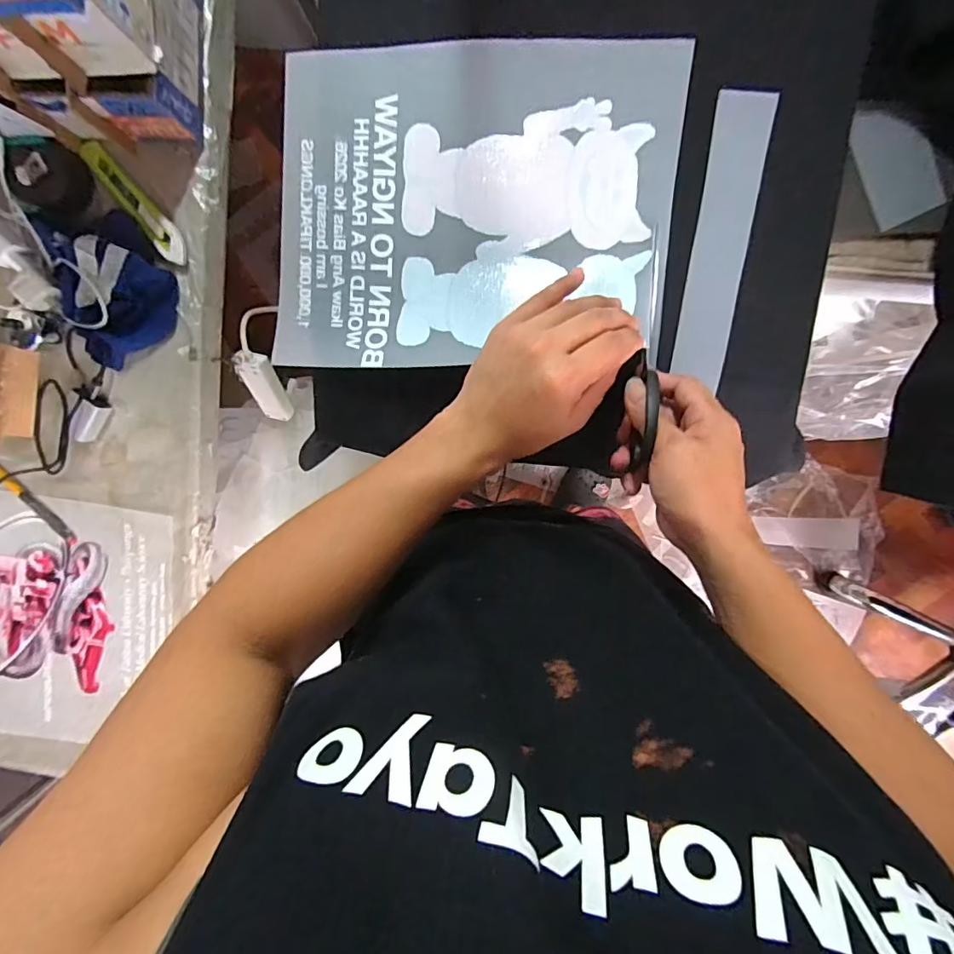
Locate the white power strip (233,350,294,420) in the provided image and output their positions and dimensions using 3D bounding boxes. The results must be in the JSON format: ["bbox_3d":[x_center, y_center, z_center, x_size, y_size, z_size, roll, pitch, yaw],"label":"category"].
[{"bbox_3d":[-0.291,-0.119,0.679,0.041,0.132,0.024,5,61,4],"label":"white power strip"}]

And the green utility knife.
[{"bbox_3d":[-0.363,-0.292,0.523,0.026,0.020,0.154,-41,93,8],"label":"green utility knife"}]

